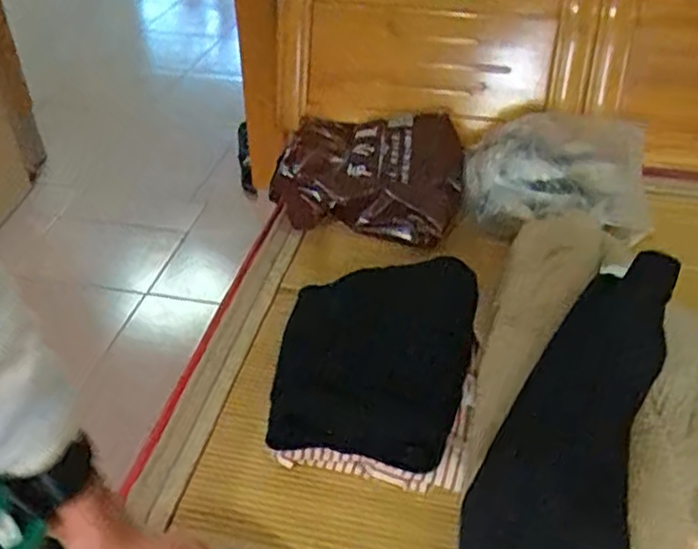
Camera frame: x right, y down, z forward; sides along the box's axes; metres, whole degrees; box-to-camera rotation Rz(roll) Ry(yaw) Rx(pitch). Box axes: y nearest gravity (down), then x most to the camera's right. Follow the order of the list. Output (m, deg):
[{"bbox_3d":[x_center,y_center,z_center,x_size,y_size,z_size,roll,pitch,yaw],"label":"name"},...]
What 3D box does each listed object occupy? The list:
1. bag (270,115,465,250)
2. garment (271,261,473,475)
[{"bbox_3d":[0.031,-0.183,1.201,0.313,0.095,0.316,4,39,6],"label":"bag"},{"bbox_3d":[0.033,0.099,0.903,0.243,0.053,0.326,5,39,7],"label":"garment"}]

